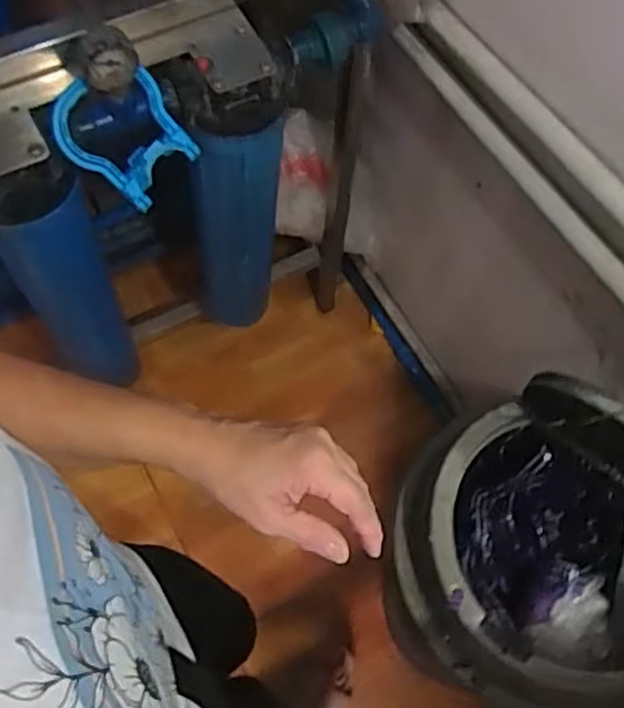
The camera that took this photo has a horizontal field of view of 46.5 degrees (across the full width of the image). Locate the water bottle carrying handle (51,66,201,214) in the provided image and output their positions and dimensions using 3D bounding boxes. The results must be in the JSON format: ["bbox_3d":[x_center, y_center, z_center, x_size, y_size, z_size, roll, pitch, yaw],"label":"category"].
[{"bbox_3d":[-0.183,-0.218,0.717,0.114,0.062,0.133,-49,118,-4],"label":"water bottle carrying handle"}]

